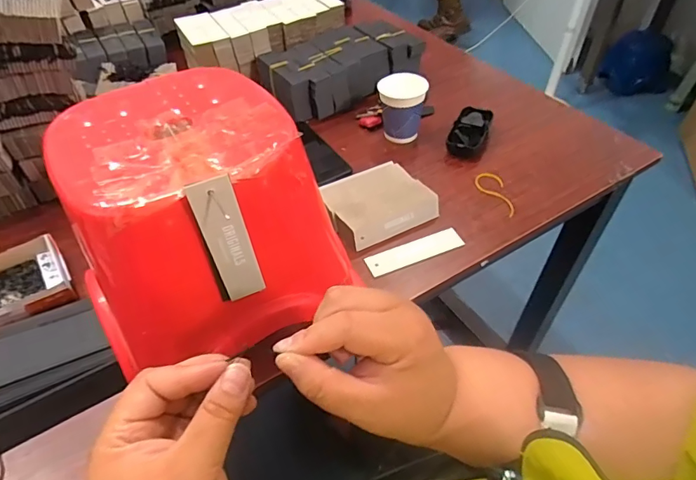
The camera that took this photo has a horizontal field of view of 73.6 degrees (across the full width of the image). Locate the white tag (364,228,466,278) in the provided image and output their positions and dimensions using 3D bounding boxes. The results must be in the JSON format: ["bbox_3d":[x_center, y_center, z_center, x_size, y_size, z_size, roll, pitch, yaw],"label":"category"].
[{"bbox_3d":[0.084,0.014,0.588,0.126,0.004,0.034,-19,50,-13],"label":"white tag"}]

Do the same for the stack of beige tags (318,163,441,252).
[{"bbox_3d":[0.038,-0.054,0.628,0.138,0.041,0.112,-25,51,-21],"label":"stack of beige tags"}]

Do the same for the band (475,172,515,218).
[{"bbox_3d":[0.207,-0.065,0.655,0.037,0.004,0.090,-3,47,-2],"label":"band"}]

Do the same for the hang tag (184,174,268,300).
[{"bbox_3d":[-0.095,0.004,0.371,0.036,0.125,0.005,-21,47,-17],"label":"hang tag"}]

